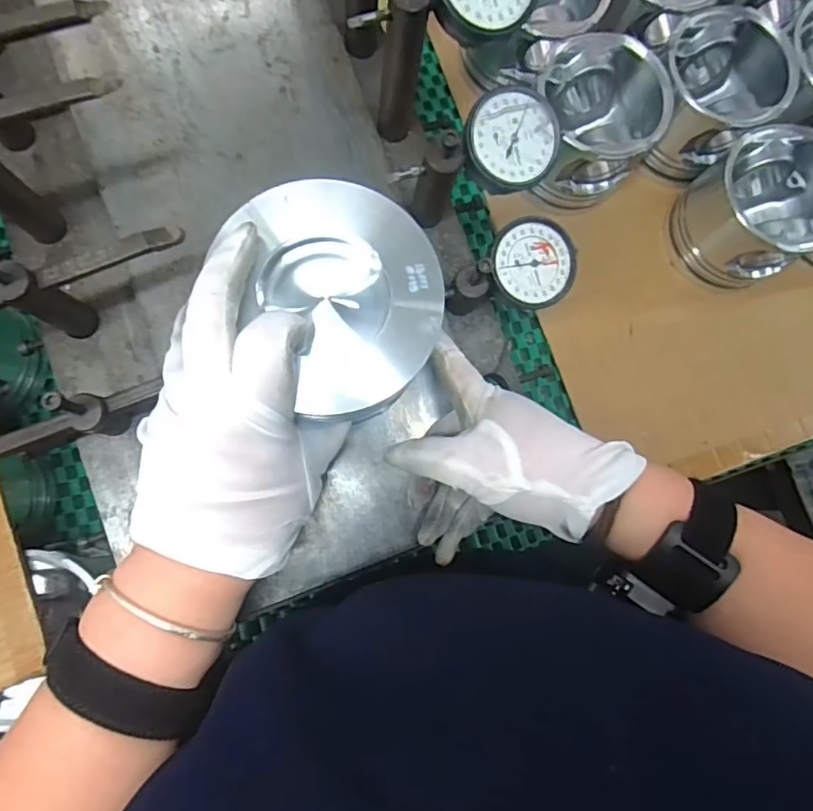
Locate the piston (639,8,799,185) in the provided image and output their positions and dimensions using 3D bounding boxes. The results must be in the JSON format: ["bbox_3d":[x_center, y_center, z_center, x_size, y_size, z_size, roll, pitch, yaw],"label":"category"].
[{"bbox_3d":[0.274,-0.281,0.520,0.104,0.103,0.106,1,81,-4],"label":"piston"}]

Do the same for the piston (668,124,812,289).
[{"bbox_3d":[0.316,-0.173,0.502,0.109,0.094,0.103,-24,84,-7],"label":"piston"}]

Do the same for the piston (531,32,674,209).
[{"bbox_3d":[0.166,-0.246,0.504,0.097,0.111,0.104,1,81,-4],"label":"piston"}]

